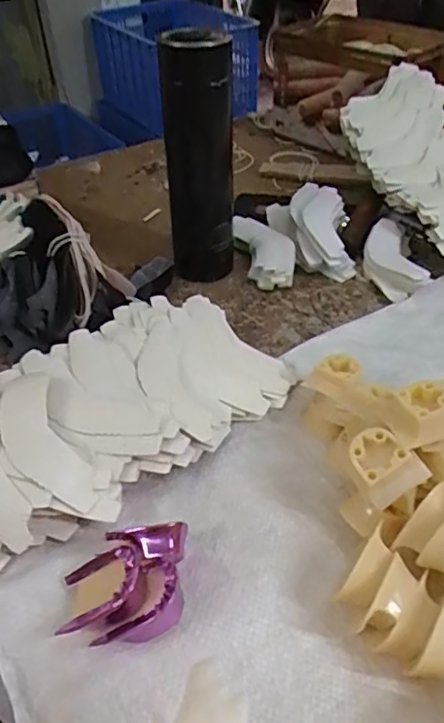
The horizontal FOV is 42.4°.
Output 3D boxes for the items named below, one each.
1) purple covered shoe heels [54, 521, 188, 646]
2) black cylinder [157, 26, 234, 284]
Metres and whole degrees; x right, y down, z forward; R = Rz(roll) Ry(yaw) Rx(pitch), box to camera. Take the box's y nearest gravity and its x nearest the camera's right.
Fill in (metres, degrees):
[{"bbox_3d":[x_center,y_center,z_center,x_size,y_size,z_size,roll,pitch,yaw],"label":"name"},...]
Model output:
[{"bbox_3d":[-0.053,0.125,0.320,0.076,0.036,0.058,-11,41,-11],"label":"purple covered shoe heels"},{"bbox_3d":[-0.022,-0.195,0.561,0.065,0.217,0.065,-2,40,-1],"label":"black cylinder"}]

